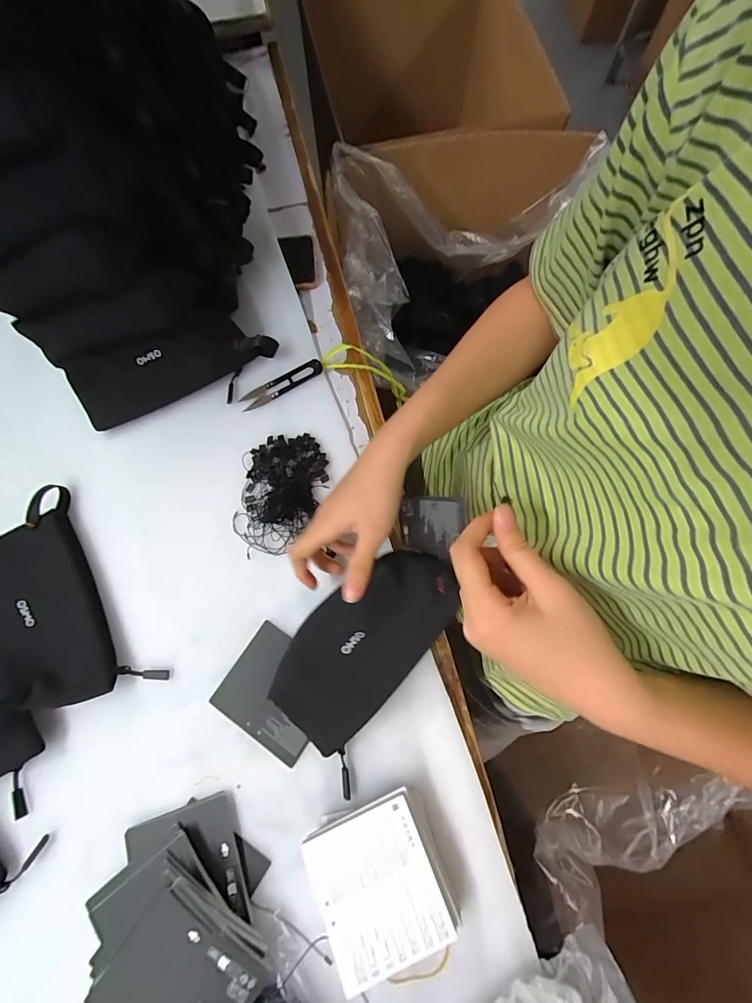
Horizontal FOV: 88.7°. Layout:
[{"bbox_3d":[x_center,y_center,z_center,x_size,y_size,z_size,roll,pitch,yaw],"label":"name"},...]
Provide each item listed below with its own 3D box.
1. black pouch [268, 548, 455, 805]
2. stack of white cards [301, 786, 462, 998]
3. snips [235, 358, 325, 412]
[{"bbox_3d":[-0.013,0.125,0.332,0.098,0.042,0.195,41,95,13],"label":"black pouch"},{"bbox_3d":[0.004,0.304,0.315,0.097,0.035,0.101,-22,75,-5],"label":"stack of white cards"},{"bbox_3d":[-0.109,-0.136,0.442,0.100,0.009,0.021,-29,76,-7],"label":"snips"}]

